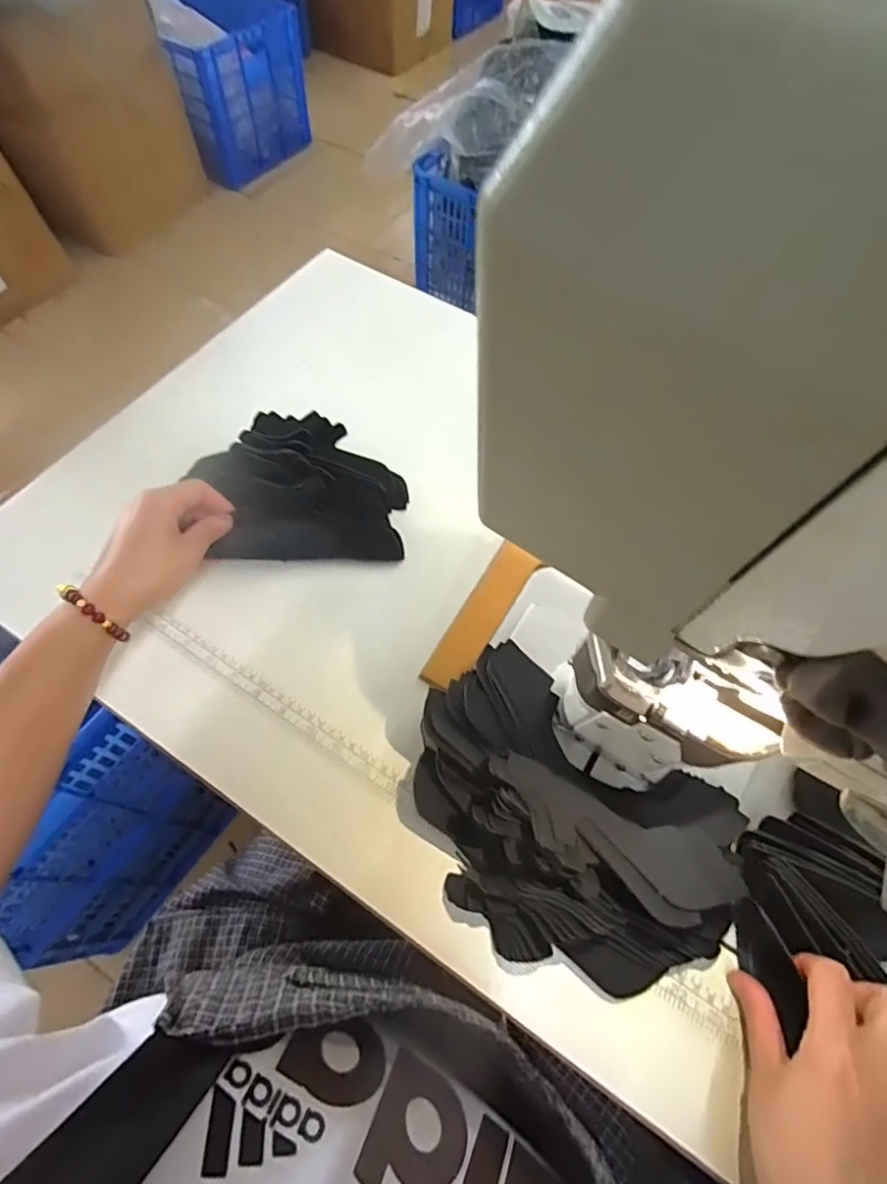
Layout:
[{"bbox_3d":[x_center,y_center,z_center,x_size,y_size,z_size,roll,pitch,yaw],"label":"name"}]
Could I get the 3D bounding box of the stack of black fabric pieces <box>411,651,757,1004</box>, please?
[{"bbox_3d":[0.078,0.155,0.375,0.227,0.068,0.148,38,67,17],"label":"stack of black fabric pieces"}]

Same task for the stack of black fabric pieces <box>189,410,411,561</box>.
[{"bbox_3d":[-0.127,-0.097,0.500,0.179,0.054,0.135,-4,62,-4],"label":"stack of black fabric pieces"}]

